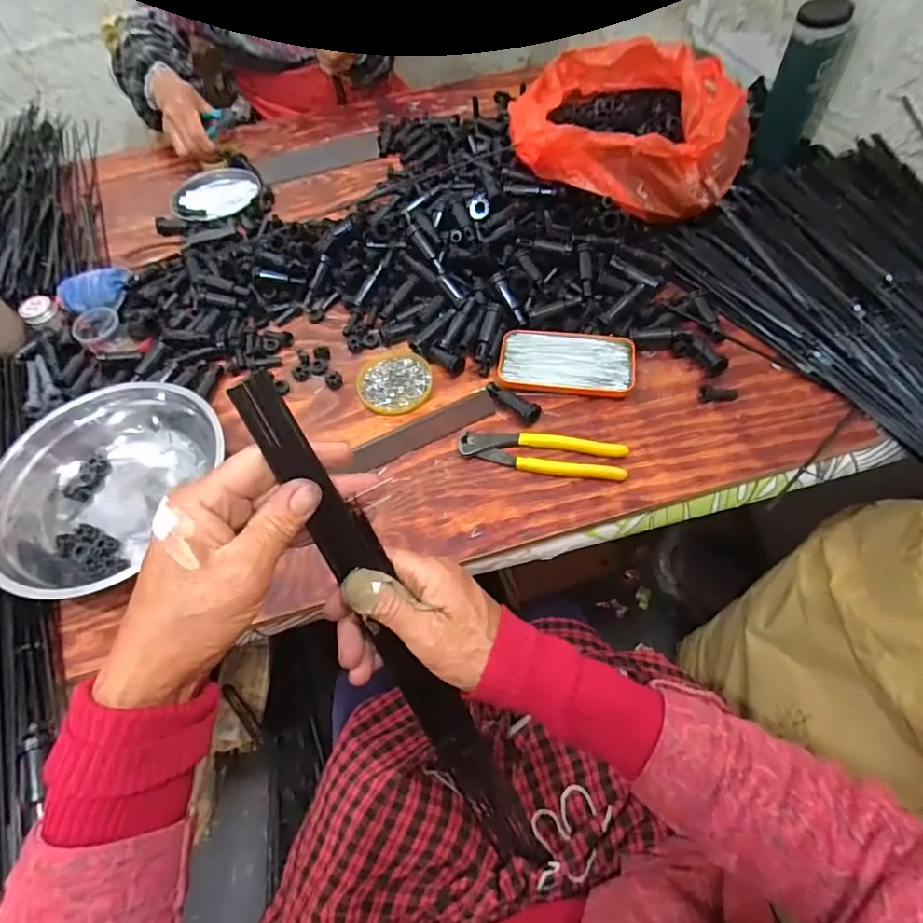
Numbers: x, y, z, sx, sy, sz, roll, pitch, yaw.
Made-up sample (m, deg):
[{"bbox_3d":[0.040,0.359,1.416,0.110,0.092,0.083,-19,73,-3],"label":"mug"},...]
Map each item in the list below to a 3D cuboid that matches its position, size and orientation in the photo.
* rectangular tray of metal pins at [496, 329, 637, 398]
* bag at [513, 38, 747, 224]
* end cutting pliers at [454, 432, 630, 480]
[{"bbox_3d":[0.115,-0.112,0.575,0.144,0.017,0.074,3,58,6],"label":"rectangular tray of metal pins"},{"bbox_3d":[0.214,-0.429,0.663,0.289,0.094,0.255,11,60,11],"label":"bag"},{"bbox_3d":[0.080,-0.008,0.523,0.164,0.013,0.040,5,59,7],"label":"end cutting pliers"}]

